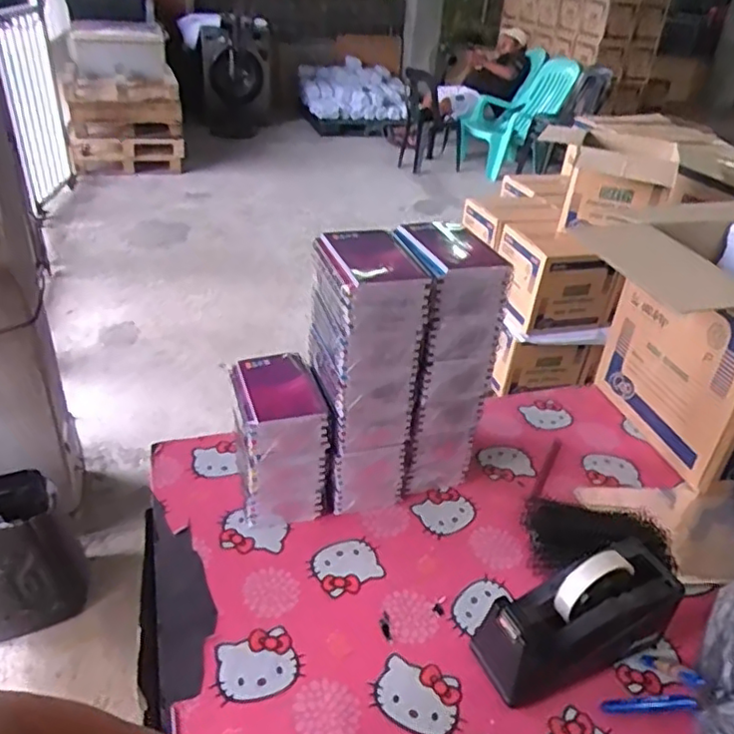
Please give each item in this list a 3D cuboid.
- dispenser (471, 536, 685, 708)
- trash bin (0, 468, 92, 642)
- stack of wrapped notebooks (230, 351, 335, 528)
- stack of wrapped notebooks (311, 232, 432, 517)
[{"bbox_3d":[0.219,0.253,0.652,0.204,0.122,0.082,-10,35,-22],"label":"dispenser"},{"bbox_3d":[-0.871,0.481,1.549,0.317,0.370,0.276,-14,37,-26],"label":"trash bin"},{"bbox_3d":[-0.107,0.088,0.790,0.099,0.197,0.119,-6,34,-16],"label":"stack of wrapped notebooks"},{"bbox_3d":[-0.008,0.023,0.778,0.104,0.336,0.143,-7,34,-17],"label":"stack of wrapped notebooks"}]

